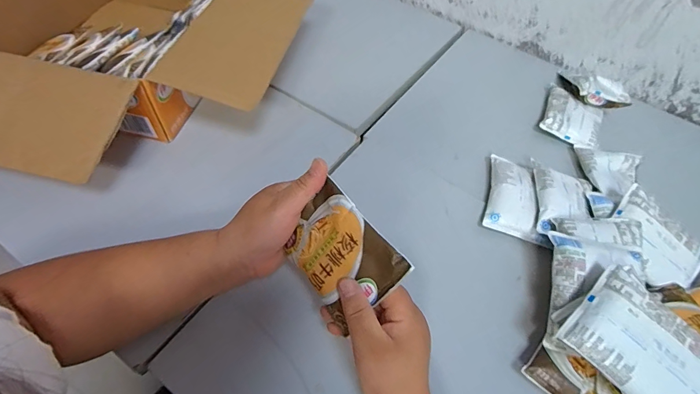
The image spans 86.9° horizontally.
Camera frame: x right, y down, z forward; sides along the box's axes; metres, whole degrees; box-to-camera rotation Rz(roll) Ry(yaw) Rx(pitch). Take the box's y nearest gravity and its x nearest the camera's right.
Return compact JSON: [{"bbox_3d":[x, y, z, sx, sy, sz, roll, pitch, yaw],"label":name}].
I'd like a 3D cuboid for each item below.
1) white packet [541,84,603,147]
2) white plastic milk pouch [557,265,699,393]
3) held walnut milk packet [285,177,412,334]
[{"bbox_3d":[0.368,-0.130,0.614,0.090,0.024,0.107,28,58,13],"label":"white packet"},{"bbox_3d":[0.275,0.141,0.337,0.094,0.030,0.128,-34,65,-25],"label":"white plastic milk pouch"},{"bbox_3d":[-0.011,0.051,0.335,0.084,0.014,0.112,-50,63,13],"label":"held walnut milk packet"}]

